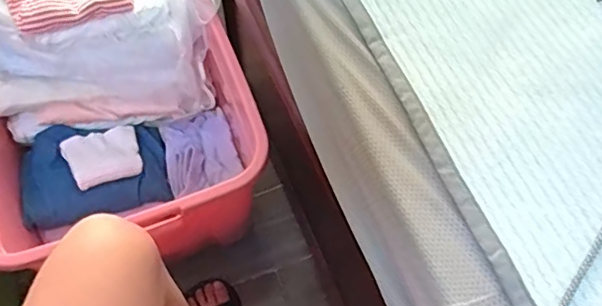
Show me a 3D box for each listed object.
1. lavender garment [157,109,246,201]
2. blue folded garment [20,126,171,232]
[{"bbox_3d":[-0.175,-0.004,0.976,0.121,0.018,0.141,-18,63,-9],"label":"lavender garment"},{"bbox_3d":[-0.341,0.034,0.919,0.233,0.065,0.168,-15,63,-7],"label":"blue folded garment"}]

